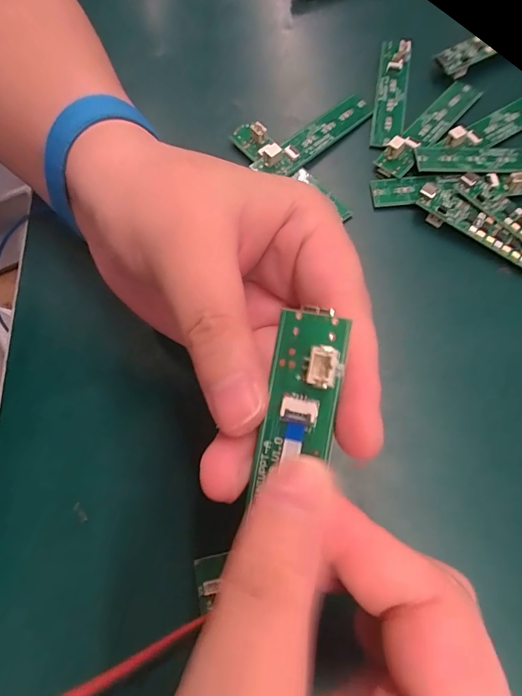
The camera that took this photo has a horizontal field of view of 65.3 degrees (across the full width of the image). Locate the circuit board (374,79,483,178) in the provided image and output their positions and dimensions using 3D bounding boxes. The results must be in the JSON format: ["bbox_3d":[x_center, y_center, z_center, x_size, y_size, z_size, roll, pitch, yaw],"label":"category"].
[{"bbox_3d":[0.092,-0.120,0.219,0.017,0.009,0.076,41,75,15],"label":"circuit board"}]

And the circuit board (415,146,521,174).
[{"bbox_3d":[0.120,-0.097,0.206,0.079,0.008,0.017,3,69,2],"label":"circuit board"}]

